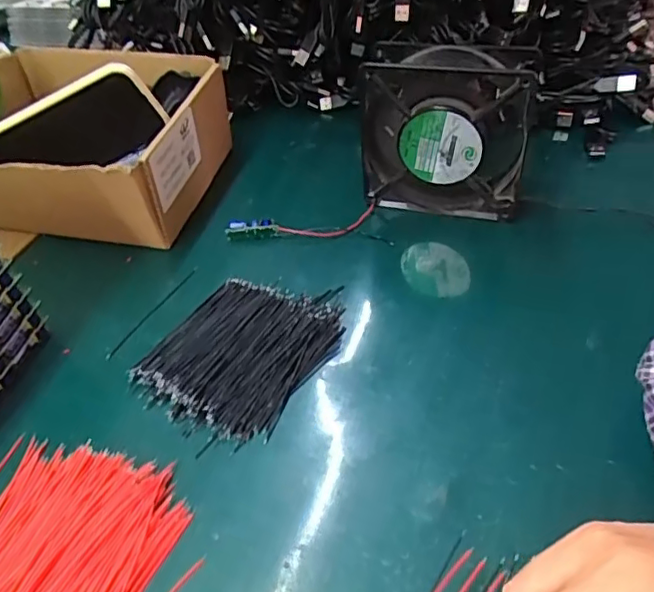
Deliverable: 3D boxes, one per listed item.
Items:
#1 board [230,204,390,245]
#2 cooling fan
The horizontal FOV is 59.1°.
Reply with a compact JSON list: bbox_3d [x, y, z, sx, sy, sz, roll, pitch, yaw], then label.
[{"bbox_3d":[-0.014,-0.062,0.469,0.128,0.015,0.045,1,44,8],"label":"board"},{"bbox_3d":[0.088,-0.120,0.433,0.117,0.121,0.039,10,46,17],"label":"cooling fan"}]

